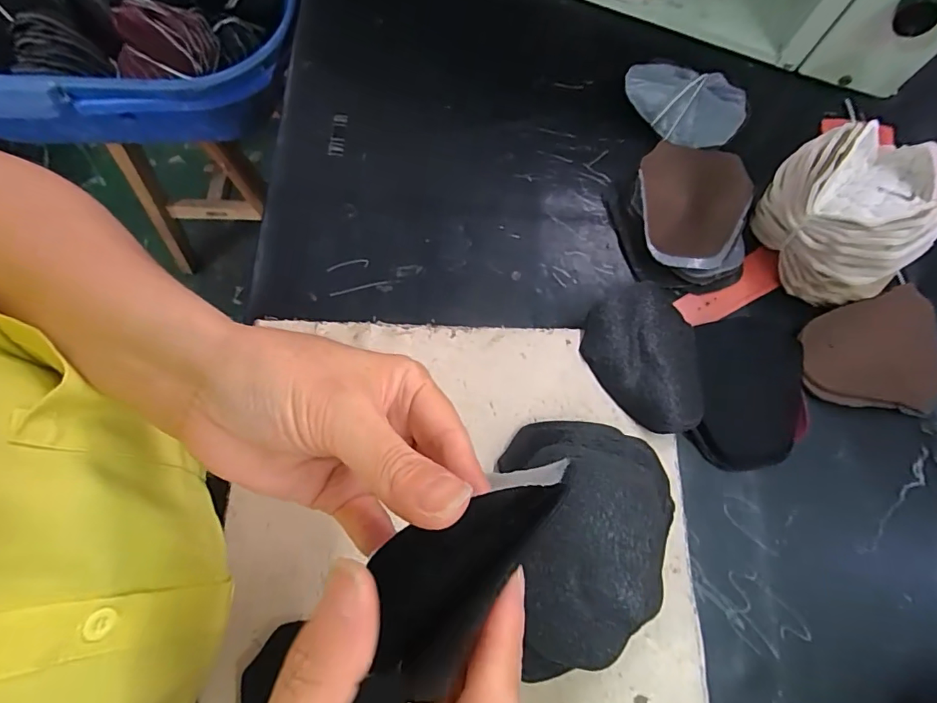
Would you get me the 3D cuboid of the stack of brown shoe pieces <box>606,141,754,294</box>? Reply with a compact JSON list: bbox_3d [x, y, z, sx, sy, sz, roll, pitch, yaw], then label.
[{"bbox_3d":[0.173,-0.110,0.393,0.102,0.028,0.121,-6,73,-4],"label":"stack of brown shoe pieces"}]

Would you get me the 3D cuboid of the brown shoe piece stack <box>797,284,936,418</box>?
[{"bbox_3d":[0.301,0.004,0.364,0.098,0.024,0.086,-8,73,-4],"label":"brown shoe piece stack"}]

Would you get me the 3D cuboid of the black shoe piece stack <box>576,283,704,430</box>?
[{"bbox_3d":[0.132,0.002,0.344,0.083,0.018,0.098,-36,76,-15],"label":"black shoe piece stack"}]

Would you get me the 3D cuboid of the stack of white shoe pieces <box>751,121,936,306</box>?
[{"bbox_3d":[0.276,-0.099,0.348,0.079,0.071,0.100,-3,72,-3],"label":"stack of white shoe pieces"}]

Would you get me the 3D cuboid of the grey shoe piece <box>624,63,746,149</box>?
[{"bbox_3d":[0.182,-0.210,0.414,0.099,0.015,0.063,15,91,3],"label":"grey shoe piece"}]

